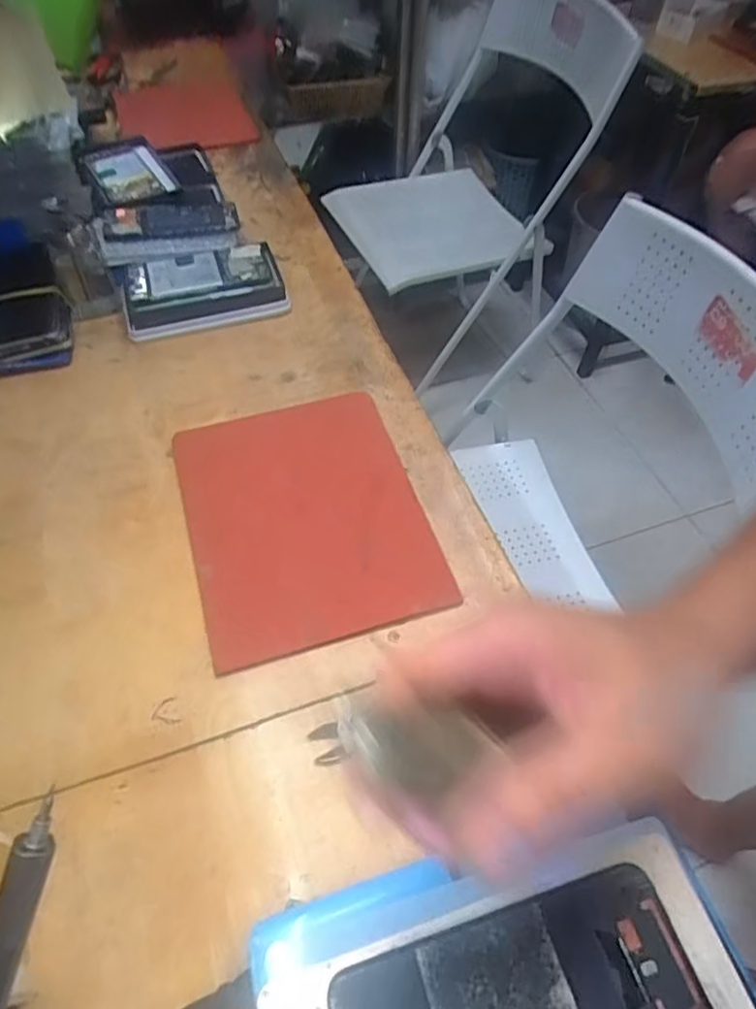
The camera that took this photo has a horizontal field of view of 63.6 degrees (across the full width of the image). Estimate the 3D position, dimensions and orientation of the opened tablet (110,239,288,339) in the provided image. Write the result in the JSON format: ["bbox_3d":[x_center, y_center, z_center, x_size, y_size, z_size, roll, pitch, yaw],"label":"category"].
[{"bbox_3d":[-0.203,-0.248,0.702,0.182,0.023,0.127,-17,64,-8],"label":"opened tablet"}]

